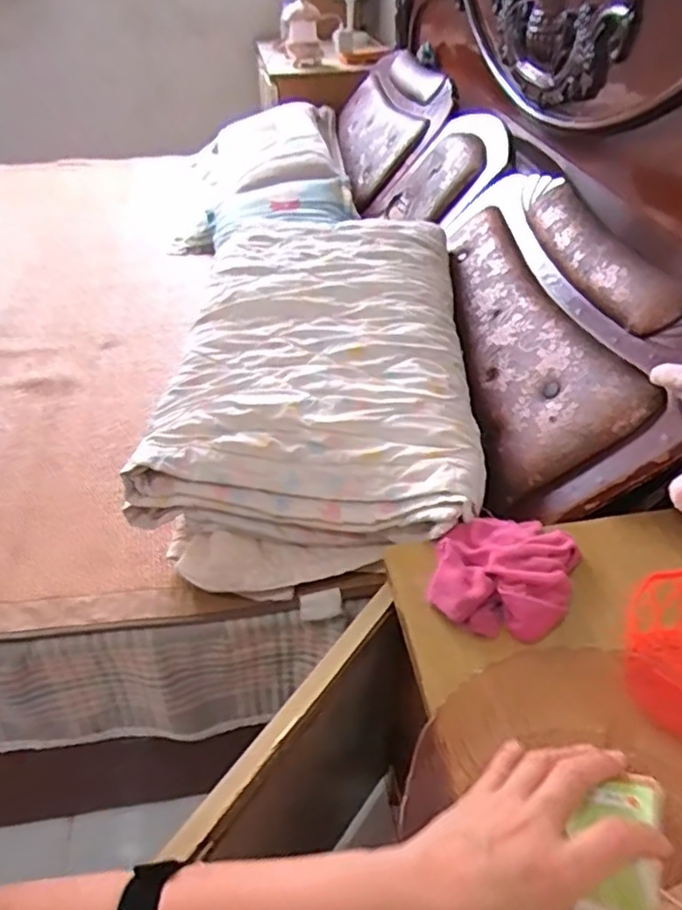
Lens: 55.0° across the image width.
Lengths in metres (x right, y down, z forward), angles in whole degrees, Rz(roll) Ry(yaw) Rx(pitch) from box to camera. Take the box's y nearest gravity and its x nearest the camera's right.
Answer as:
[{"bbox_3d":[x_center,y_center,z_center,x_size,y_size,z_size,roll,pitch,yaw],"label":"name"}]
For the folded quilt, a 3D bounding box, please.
[{"bbox_3d":[-0.027,-0.120,0.940,0.395,0.190,0.628,2,40,2],"label":"folded quilt"}]

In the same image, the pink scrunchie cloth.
[{"bbox_3d":[0.159,0.111,0.639,0.132,0.034,0.138,14,42,16],"label":"pink scrunchie cloth"}]

